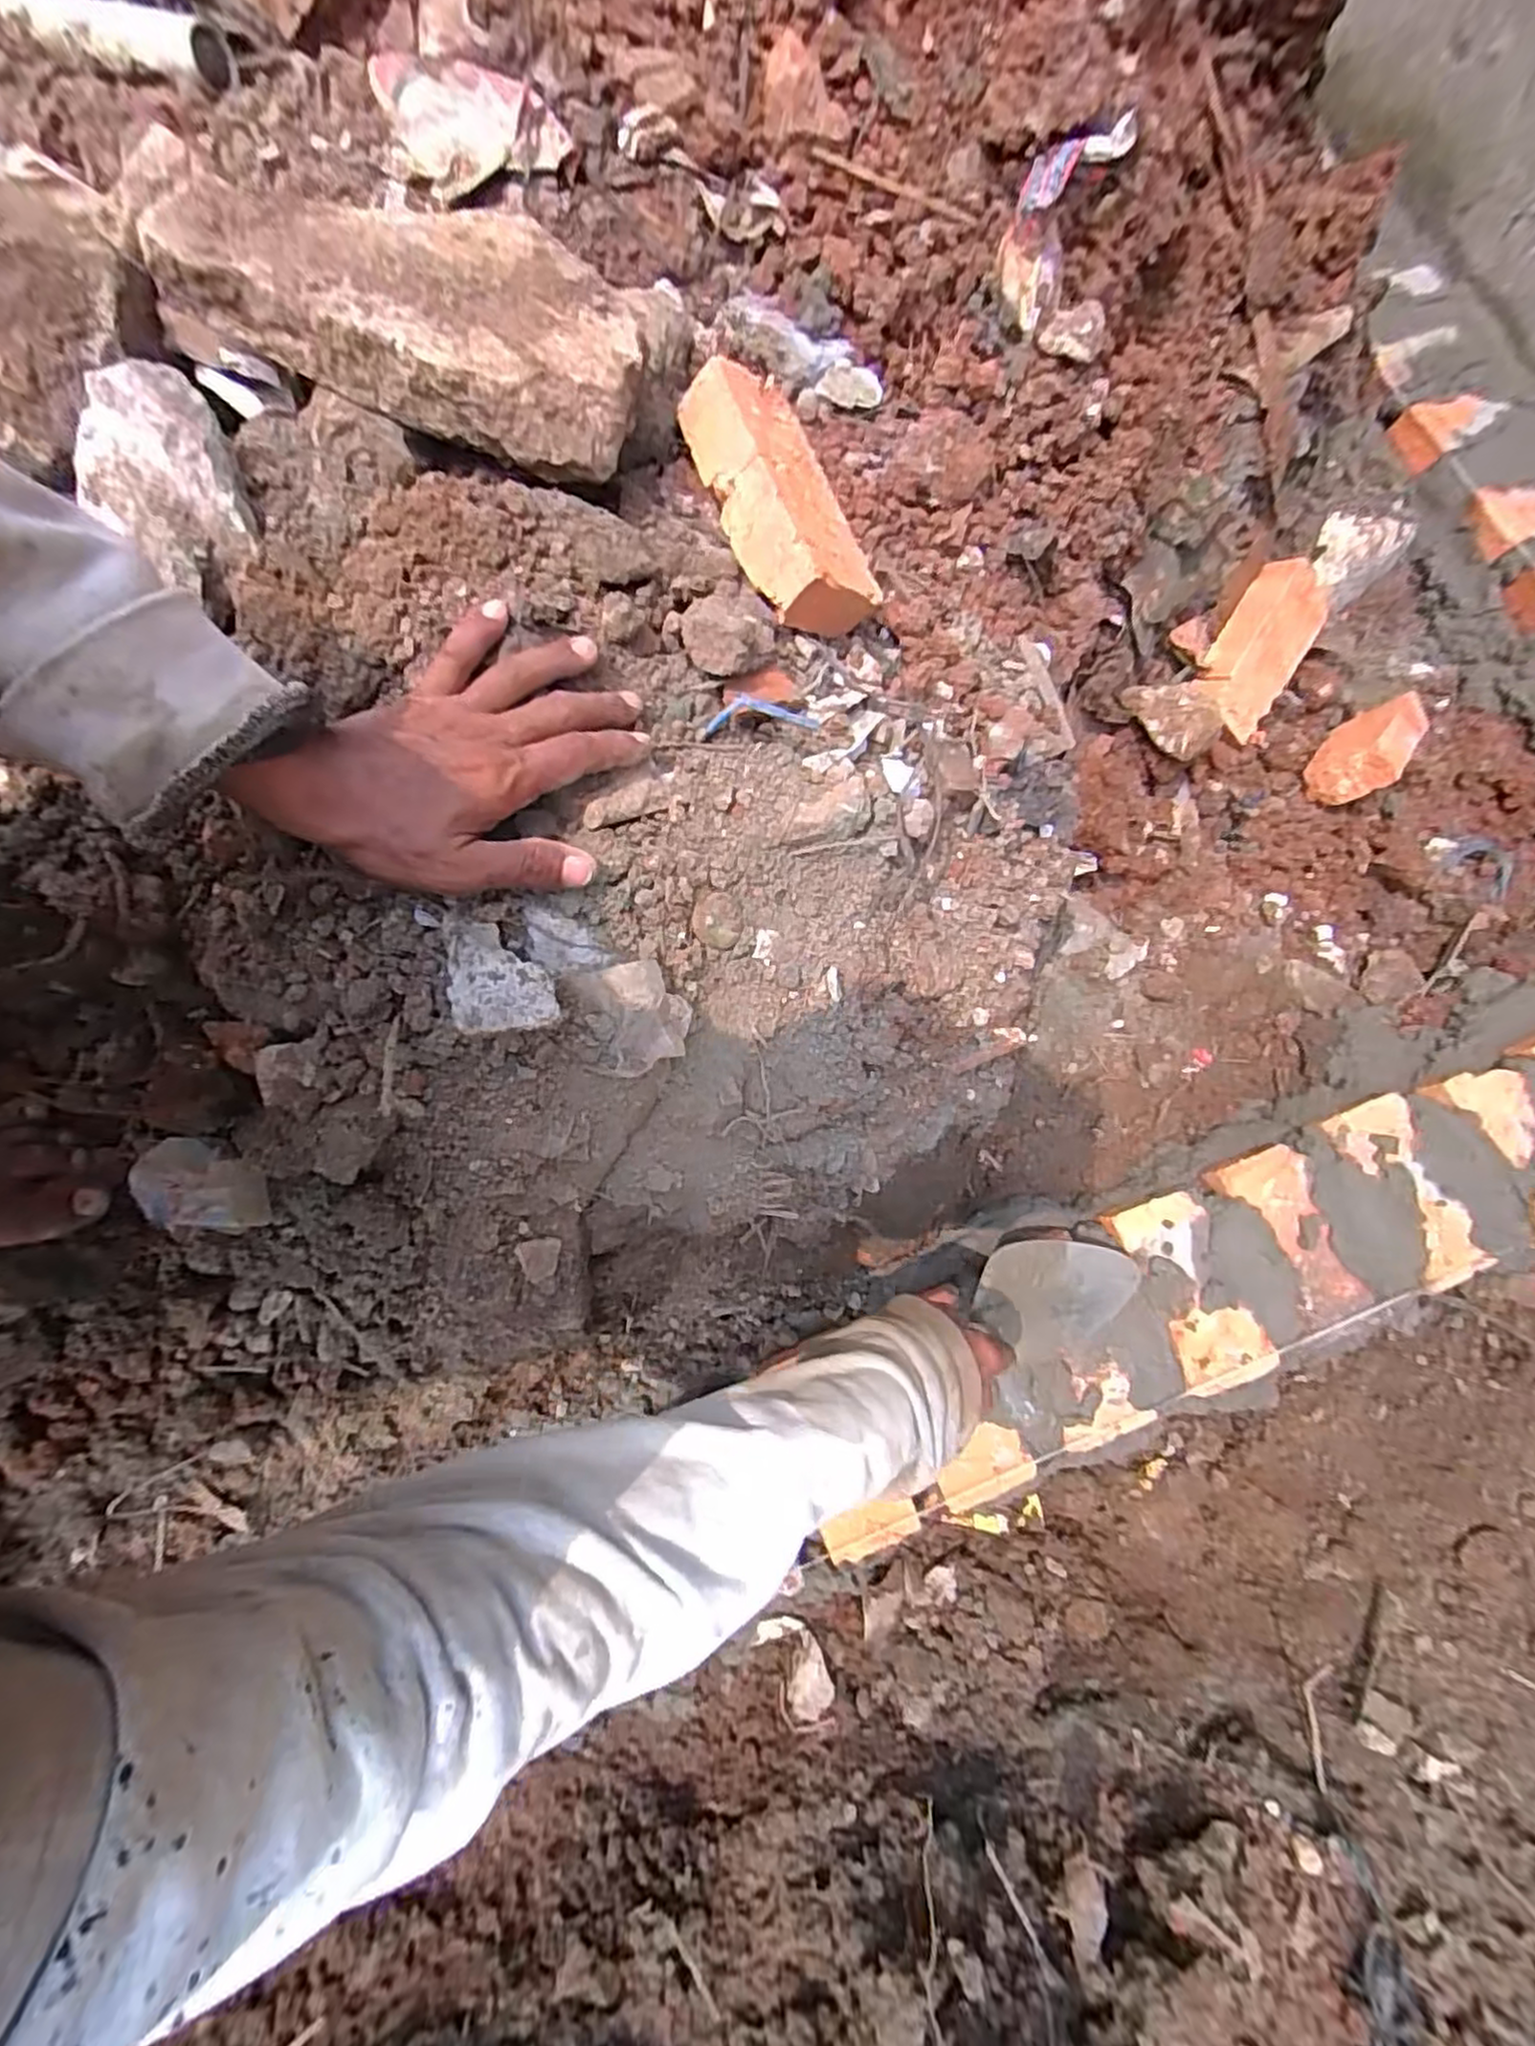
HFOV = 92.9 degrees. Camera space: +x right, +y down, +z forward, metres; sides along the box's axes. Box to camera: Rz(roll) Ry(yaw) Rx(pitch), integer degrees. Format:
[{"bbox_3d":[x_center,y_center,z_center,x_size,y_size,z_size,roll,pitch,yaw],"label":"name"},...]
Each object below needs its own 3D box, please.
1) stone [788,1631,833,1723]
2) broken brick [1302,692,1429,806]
[{"bbox_3d":[0.035,0.515,0.568,0.032,0.012,0.053,18,76,5],"label":"stone"},{"bbox_3d":[0.605,-0.277,0.732,0.064,0.071,0.120,41,80,10],"label":"broken brick"}]

